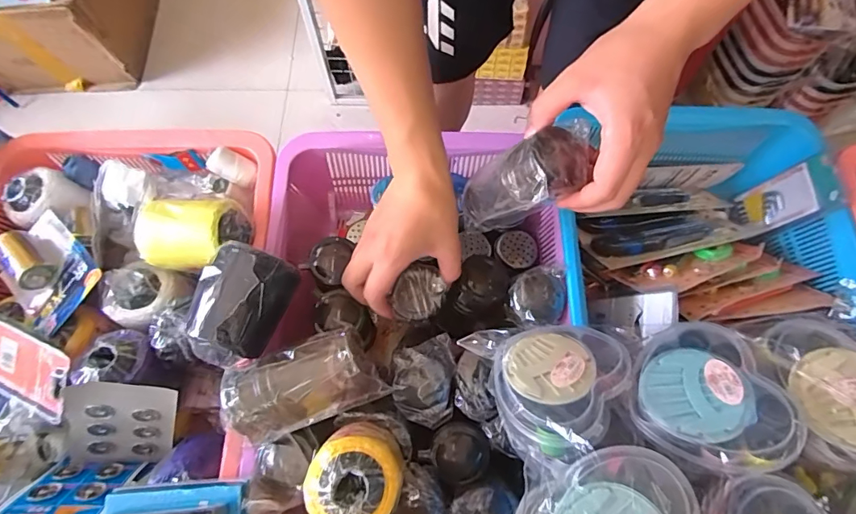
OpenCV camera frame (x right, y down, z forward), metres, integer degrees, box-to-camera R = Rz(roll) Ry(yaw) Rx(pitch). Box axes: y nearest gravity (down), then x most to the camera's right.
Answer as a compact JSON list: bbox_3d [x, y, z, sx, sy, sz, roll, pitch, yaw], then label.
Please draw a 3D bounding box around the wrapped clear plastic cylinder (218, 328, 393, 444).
[{"bbox_3d":[-0.107,0.113,0.398,0.125,0.065,0.065,-19,70,-7],"label":"wrapped clear plastic cylinder"}]

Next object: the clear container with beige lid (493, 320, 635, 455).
[{"bbox_3d":[0.099,0.102,0.347,0.103,0.053,0.090,-35,44,-29],"label":"clear container with beige lid"}]

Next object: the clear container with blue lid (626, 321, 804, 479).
[{"bbox_3d":[0.199,0.100,0.317,0.099,0.048,0.099,23,61,40],"label":"clear container with blue lid"}]

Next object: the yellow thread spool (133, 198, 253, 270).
[{"bbox_3d":[-0.232,-0.024,0.443,0.098,0.053,0.060,4,69,2],"label":"yellow thread spool"}]

